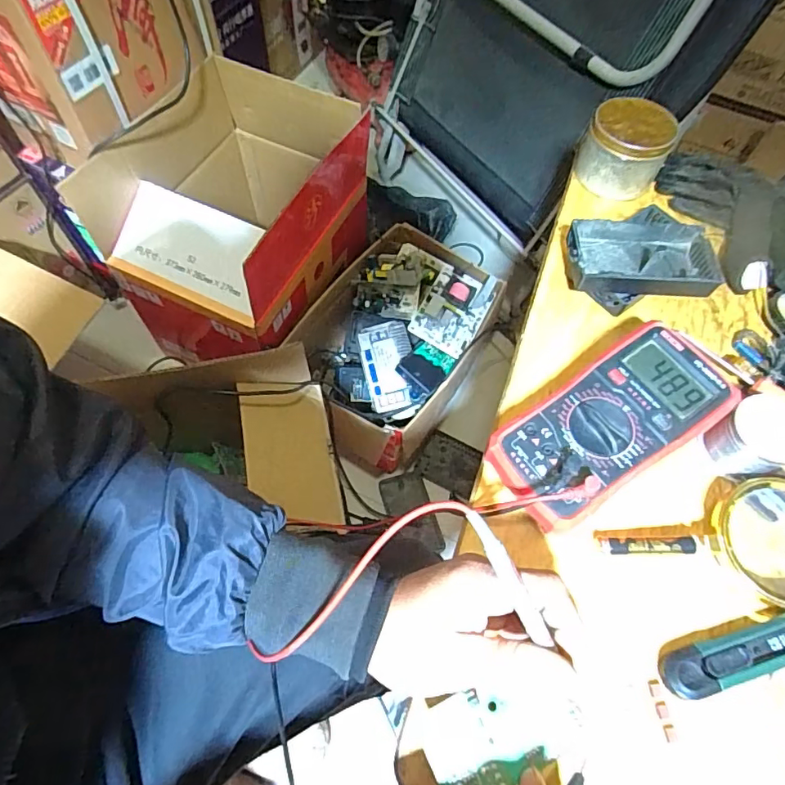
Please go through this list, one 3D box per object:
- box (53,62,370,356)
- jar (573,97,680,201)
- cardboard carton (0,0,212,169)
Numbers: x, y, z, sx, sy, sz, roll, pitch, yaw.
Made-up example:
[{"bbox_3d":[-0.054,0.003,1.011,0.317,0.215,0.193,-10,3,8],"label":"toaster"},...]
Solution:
[{"bbox_3d":[-0.251,-0.288,0.893,0.291,0.325,0.376,24,61,11],"label":"box"},{"bbox_3d":[0.244,-0.255,0.541,0.082,0.075,0.072,34,63,16],"label":"jar"},{"bbox_3d":[-0.440,-0.549,0.746,0.198,0.278,0.306,26,62,12],"label":"cardboard carton"}]

